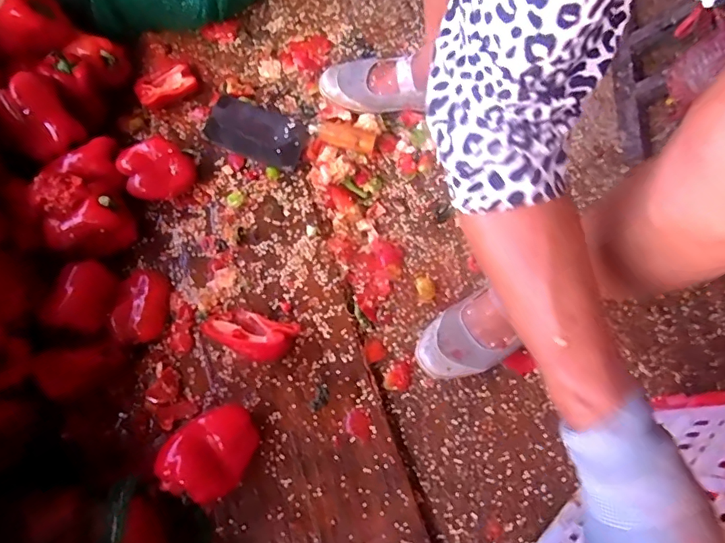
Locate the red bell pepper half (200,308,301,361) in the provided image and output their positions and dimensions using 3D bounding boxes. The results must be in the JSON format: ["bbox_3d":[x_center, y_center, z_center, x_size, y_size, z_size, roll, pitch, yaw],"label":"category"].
[{"bbox_3d":[-0.143,0.078,0.608,0.113,0.059,0.060,15,73,5],"label":"red bell pepper half"}]

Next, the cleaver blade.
[{"bbox_3d":[-0.159,-0.210,0.722,0.150,0.011,0.078,22,85,5],"label":"cleaver blade"}]

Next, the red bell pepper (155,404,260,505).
[{"bbox_3d":[-0.177,0.214,0.563,0.118,0.071,0.091,-43,77,-13],"label":"red bell pepper"}]

